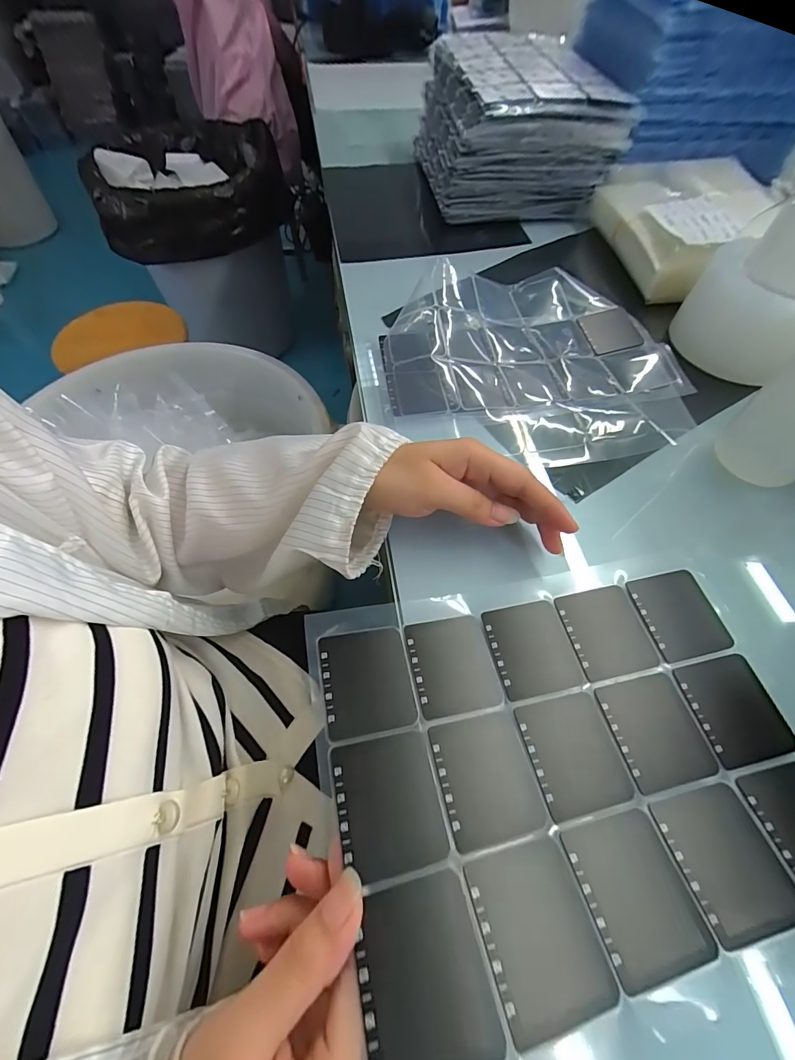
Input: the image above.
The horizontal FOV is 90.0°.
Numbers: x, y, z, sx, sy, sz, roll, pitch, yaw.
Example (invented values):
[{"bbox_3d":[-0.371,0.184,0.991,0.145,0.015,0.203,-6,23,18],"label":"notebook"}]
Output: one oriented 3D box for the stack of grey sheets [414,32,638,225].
[{"bbox_3d":[0.150,-0.522,0.524,0.202,0.119,0.228,-6,60,-4],"label":"stack of grey sheets"}]

